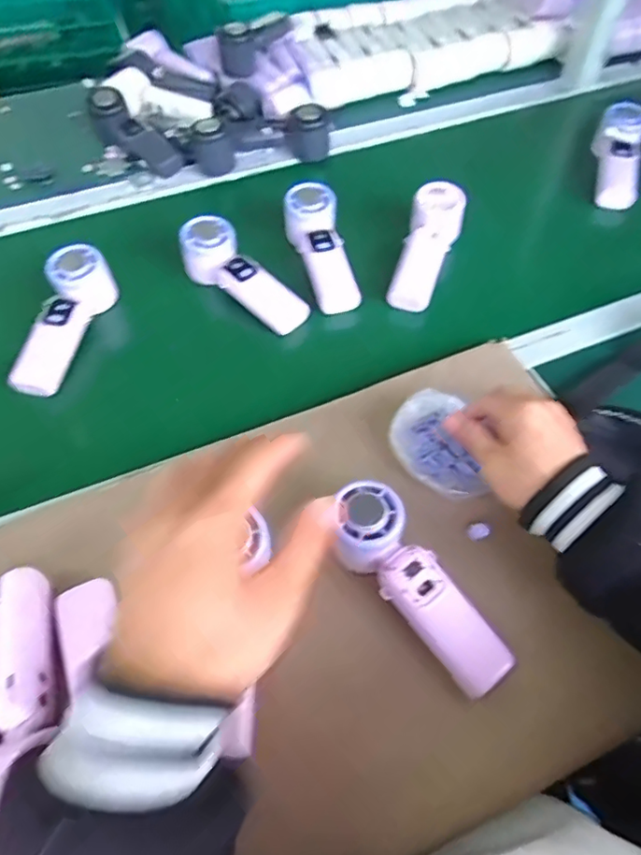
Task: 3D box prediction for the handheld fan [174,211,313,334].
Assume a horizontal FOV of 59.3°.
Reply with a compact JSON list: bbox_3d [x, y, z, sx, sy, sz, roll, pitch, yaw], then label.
[{"bbox_3d":[-0.088,-0.163,0.626,0.163,0.061,0.064,42,66,10],"label":"handheld fan"}]

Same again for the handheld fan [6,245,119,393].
[{"bbox_3d":[-0.266,-0.112,0.574,0.057,0.053,0.166,14,59,9],"label":"handheld fan"}]

